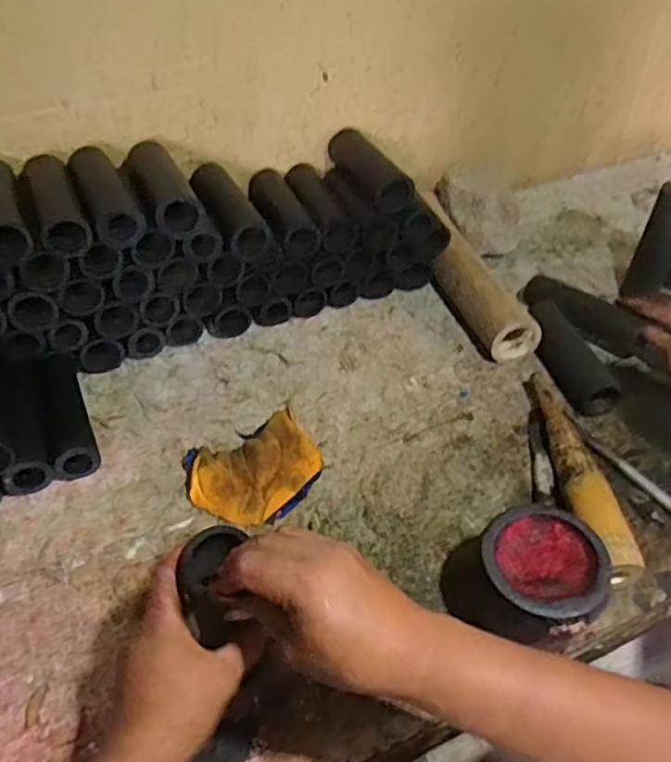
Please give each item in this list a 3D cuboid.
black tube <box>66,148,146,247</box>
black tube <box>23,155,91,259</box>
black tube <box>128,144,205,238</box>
[{"bbox_3d":[-0.288,-0.231,0.770,0.057,0.050,0.187,-21,47,-19],"label":"black tube"},{"bbox_3d":[-0.341,-0.217,0.756,0.051,0.044,0.192,-20,46,-18],"label":"black tube"},{"bbox_3d":[-0.220,-0.250,0.791,0.061,0.052,0.194,-17,46,-16],"label":"black tube"}]

